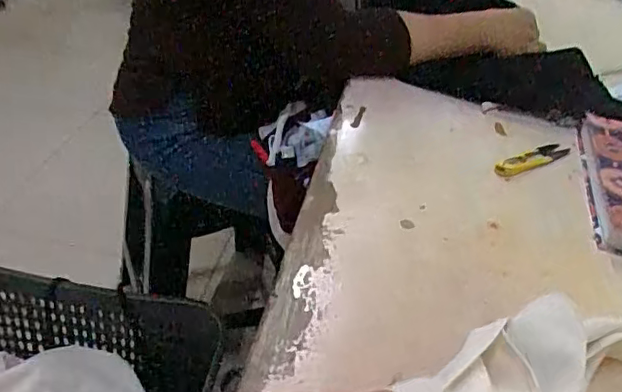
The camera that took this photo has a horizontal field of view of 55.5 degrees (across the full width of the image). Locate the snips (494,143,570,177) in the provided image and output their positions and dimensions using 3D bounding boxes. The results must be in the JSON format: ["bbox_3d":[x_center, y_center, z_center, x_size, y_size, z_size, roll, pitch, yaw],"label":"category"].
[{"bbox_3d":[0.221,-0.039,0.591,0.104,0.009,0.022,-19,45,-31],"label":"snips"}]

